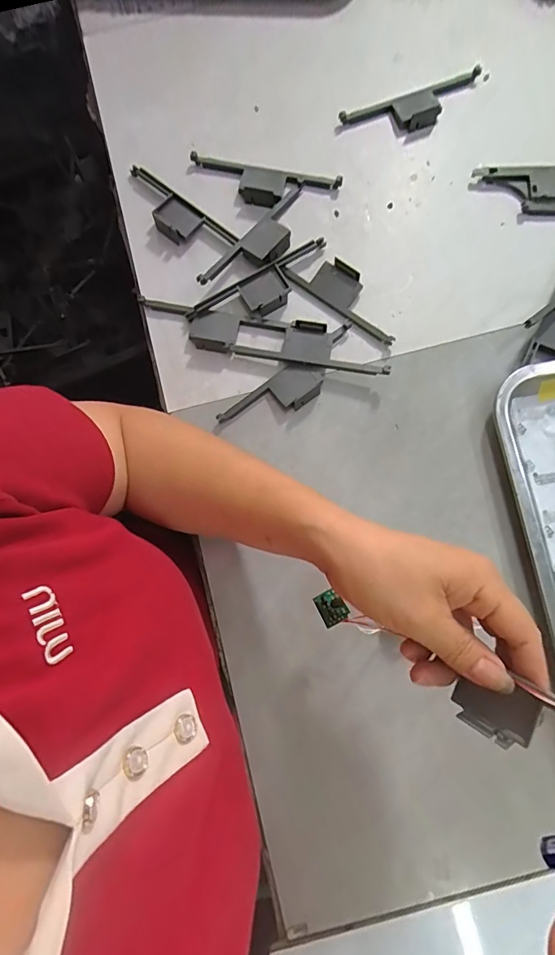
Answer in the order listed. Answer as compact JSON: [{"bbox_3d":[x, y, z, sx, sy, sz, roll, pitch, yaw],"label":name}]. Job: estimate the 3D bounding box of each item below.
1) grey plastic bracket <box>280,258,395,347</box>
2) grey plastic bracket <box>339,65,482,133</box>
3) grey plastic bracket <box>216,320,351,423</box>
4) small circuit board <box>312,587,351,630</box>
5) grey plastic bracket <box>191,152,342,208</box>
[{"bbox_3d":[0.061,-0.161,0.399,0.113,0.011,0.037,36,82,6],"label":"grey plastic bracket"},{"bbox_3d":[0.132,-0.348,0.432,0.141,0.009,0.038,-20,80,-3],"label":"grey plastic bracket"},{"bbox_3d":[0.016,-0.079,0.390,0.138,0.006,0.037,-36,82,-5],"label":"grey plastic bracket"},{"bbox_3d":[0.036,0.088,0.312,0.018,0.004,0.028,-30,36,-1],"label":"small circuit board"},{"bbox_3d":[-0.014,-0.270,0.416,0.138,0.013,0.044,14,80,3],"label":"grey plastic bracket"}]

